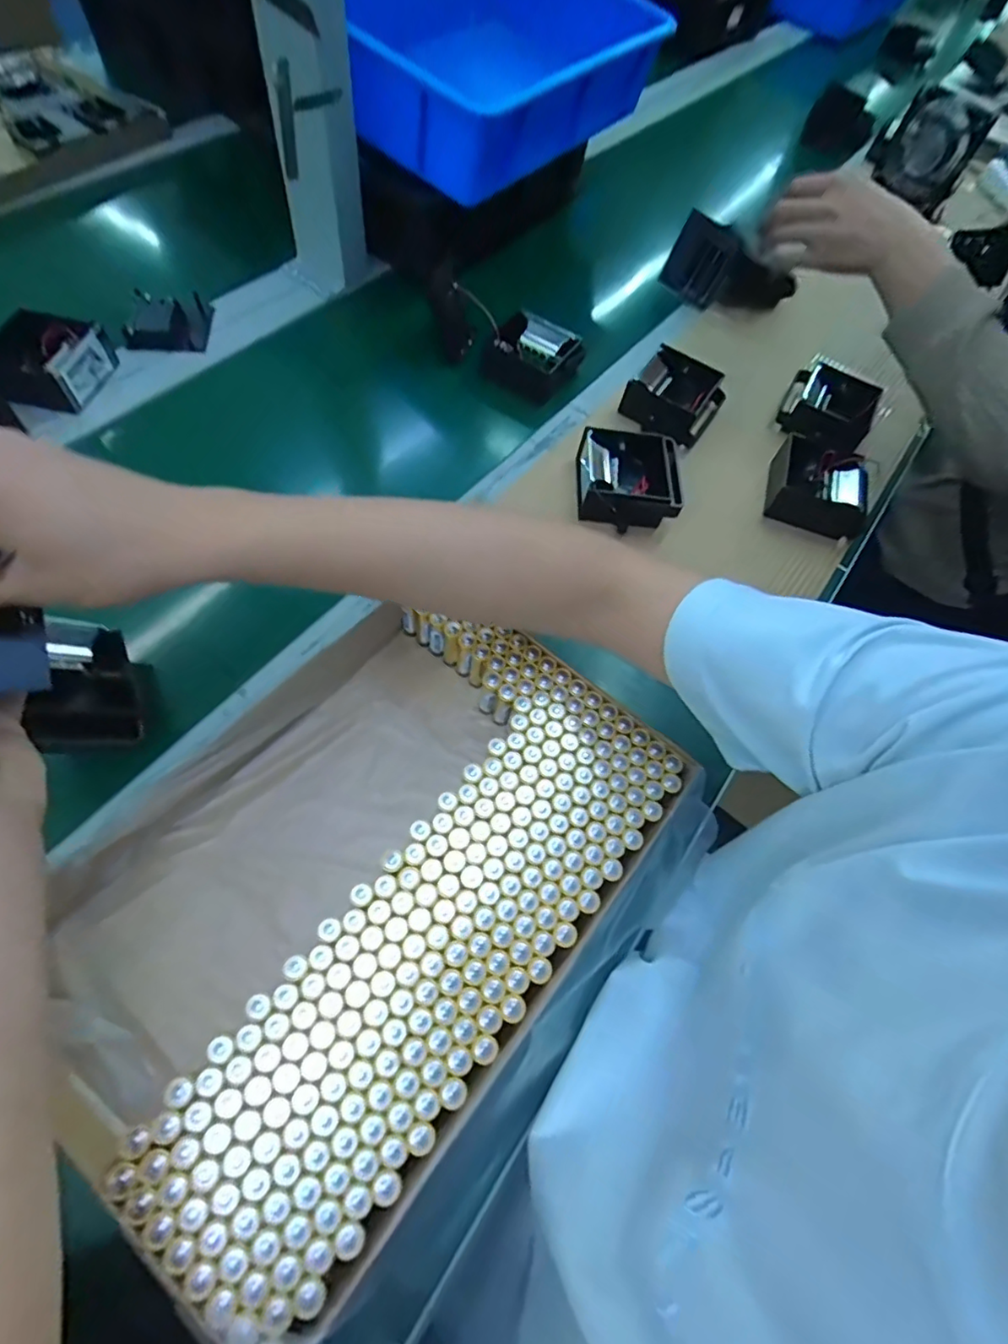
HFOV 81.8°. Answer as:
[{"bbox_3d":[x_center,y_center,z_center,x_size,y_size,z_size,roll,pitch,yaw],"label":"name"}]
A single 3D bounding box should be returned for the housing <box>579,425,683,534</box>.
[{"bbox_3d":[0.119,-0.188,0.556,0.093,0.042,0.100,6,61,-5],"label":"housing"}]

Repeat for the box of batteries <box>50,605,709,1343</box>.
[{"bbox_3d":[-0.087,0.115,0.373,0.267,0.059,0.366,40,64,13],"label":"box of batteries"}]

